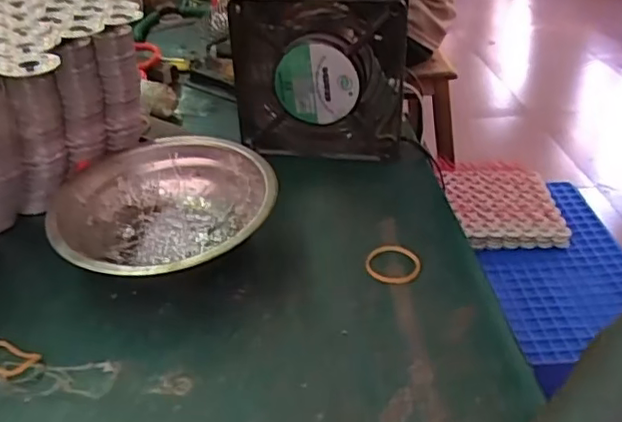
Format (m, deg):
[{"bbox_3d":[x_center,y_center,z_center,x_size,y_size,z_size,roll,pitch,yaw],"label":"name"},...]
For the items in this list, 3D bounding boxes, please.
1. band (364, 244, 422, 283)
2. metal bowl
[{"bbox_3d":[0.049,0.029,0.363,0.032,0.004,0.035,-1,34,0],"label":"band"},{"bbox_3d":[-0.086,0.006,0.367,0.123,0.046,0.124,-1,34,0],"label":"metal bowl"}]

